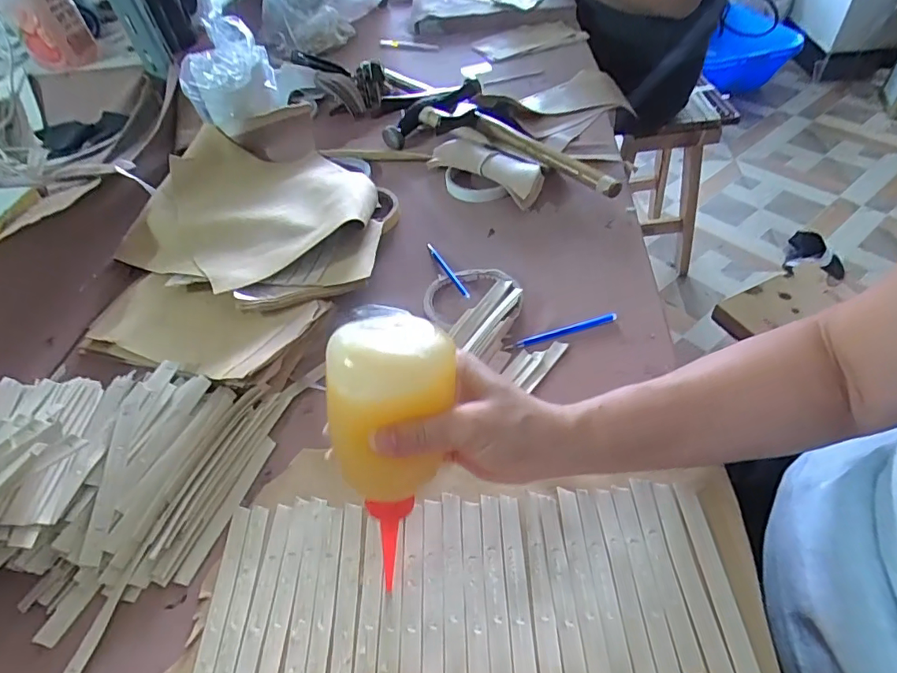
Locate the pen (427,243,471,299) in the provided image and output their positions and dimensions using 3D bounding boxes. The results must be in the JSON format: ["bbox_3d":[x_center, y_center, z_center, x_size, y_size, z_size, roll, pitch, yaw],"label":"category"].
[{"bbox_3d":[-0.001,-0.069,0.520,0.005,0.009,0.104,-21,50,-12],"label":"pen"}]

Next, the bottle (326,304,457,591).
[{"bbox_3d":[-0.031,0.059,0.289,0.064,0.146,0.046,6,17,9],"label":"bottle"}]

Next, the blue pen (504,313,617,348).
[{"bbox_3d":[0.102,-0.005,0.460,0.104,0.008,0.008,-15,49,-7],"label":"blue pen"}]

